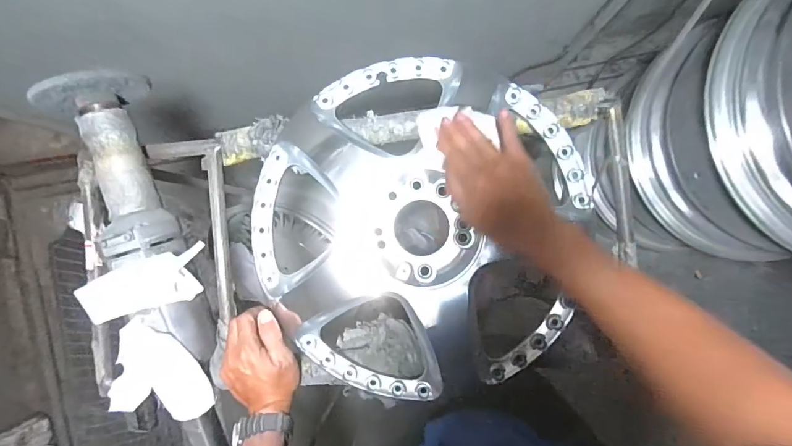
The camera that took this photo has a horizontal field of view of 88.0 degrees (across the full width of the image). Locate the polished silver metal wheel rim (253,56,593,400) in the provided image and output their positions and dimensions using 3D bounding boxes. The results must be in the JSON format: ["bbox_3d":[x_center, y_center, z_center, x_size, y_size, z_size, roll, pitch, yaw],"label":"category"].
[{"bbox_3d":[0.026,0.005,0.522,0.408,0.064,0.419,0,90,2],"label":"polished silver metal wheel rim"}]

